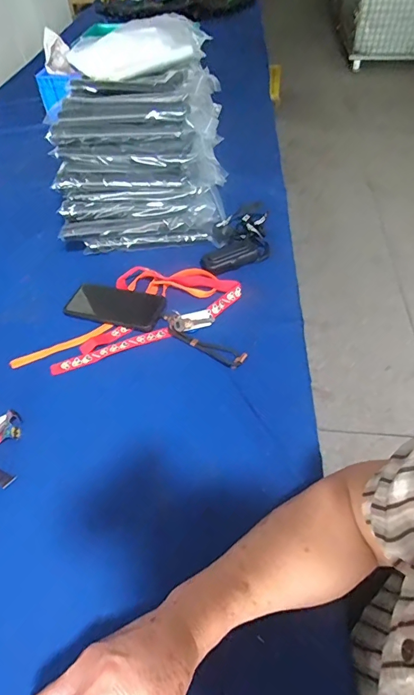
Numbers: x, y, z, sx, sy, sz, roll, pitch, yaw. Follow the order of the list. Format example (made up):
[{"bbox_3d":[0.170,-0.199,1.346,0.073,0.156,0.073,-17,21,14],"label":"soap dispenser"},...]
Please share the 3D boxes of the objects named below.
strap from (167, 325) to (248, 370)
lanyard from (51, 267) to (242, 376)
[{"bbox_3d":[-0.003,-0.006,0.636,0.137,0.009,0.033,27,55,23],"label":"strap"},{"bbox_3d":[-0.114,-0.077,0.697,0.332,0.017,0.172,-21,51,-16],"label":"lanyard"}]

